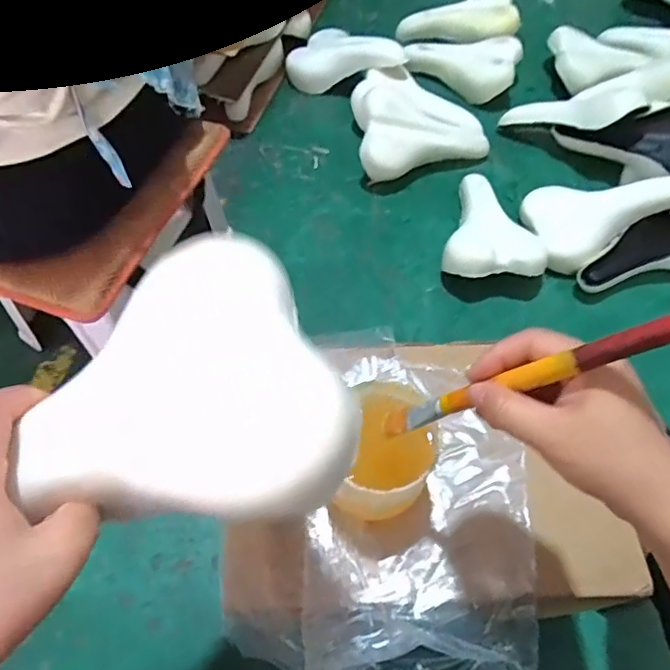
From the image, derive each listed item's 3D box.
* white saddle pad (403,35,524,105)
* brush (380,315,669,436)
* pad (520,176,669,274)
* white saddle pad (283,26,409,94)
[{"bbox_3d":[0.256,-0.553,1.142,0.220,0.092,0.114,21,61,11],"label":"white saddle pad"},{"bbox_3d":[0.115,0.021,0.311,0.014,0.280,0.012,29,57,-21],"label":"brush"},{"bbox_3d":[0.437,-0.223,0.938,0.250,0.044,0.159,-32,70,4],"label":"pad"},{"bbox_3d":[0.021,-0.554,1.118,0.239,0.076,0.118,4,56,26],"label":"white saddle pad"}]

